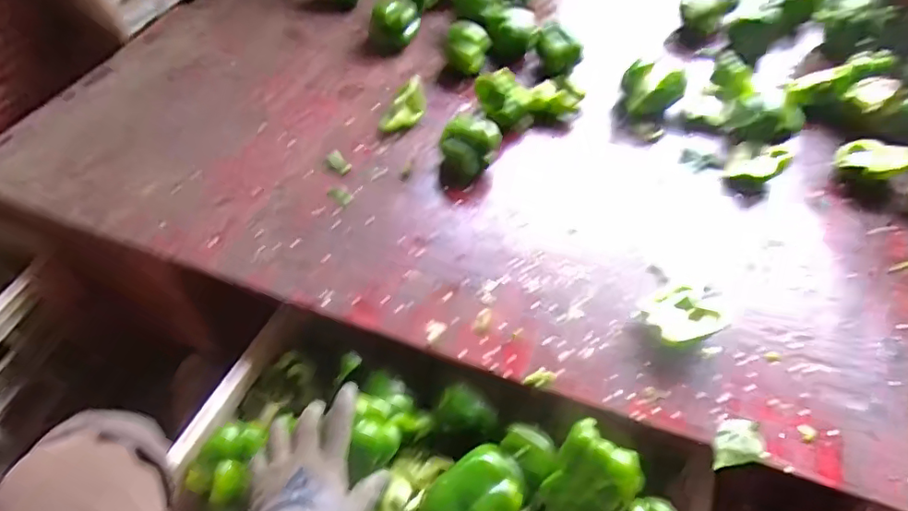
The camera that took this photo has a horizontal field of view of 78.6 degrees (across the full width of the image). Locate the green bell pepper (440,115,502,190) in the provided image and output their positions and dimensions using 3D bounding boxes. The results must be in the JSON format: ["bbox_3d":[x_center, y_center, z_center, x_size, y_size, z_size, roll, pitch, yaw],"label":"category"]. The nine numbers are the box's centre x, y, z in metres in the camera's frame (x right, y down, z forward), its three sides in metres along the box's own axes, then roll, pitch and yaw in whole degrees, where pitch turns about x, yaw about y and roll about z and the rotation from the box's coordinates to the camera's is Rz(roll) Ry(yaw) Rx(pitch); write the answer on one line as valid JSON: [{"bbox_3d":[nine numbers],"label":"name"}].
[{"bbox_3d":[0.019,-0.135,0.715,0.079,0.077,0.073,4,51,1],"label":"green bell pepper"}]

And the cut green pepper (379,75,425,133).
[{"bbox_3d":[-0.071,-0.212,0.797,0.049,0.041,0.094,21,68,15],"label":"cut green pepper"}]

